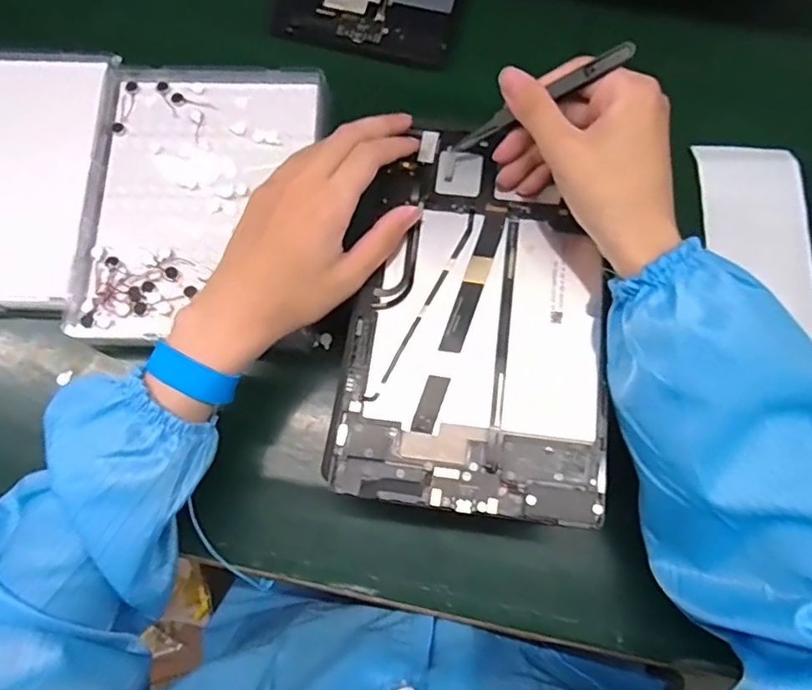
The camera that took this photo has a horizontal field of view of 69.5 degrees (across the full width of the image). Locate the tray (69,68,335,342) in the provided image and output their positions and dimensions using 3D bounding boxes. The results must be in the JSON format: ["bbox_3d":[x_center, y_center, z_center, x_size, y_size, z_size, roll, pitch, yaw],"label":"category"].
[{"bbox_3d":[-0.151,-0.106,0.439,0.158,0.029,0.218,4,75,1],"label":"tray"}]

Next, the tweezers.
[{"bbox_3d":[0.076,-0.141,0.341,0.114,0.012,0.009,-22,74,28],"label":"tweezers"}]

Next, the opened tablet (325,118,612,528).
[{"bbox_3d":[0.042,-0.022,0.352,0.152,0.012,0.233,5,75,2],"label":"opened tablet"}]

